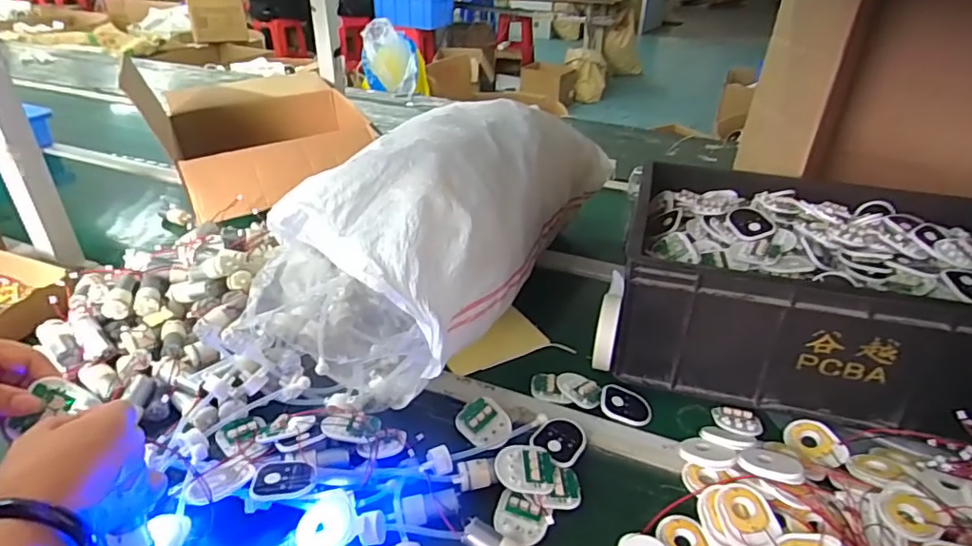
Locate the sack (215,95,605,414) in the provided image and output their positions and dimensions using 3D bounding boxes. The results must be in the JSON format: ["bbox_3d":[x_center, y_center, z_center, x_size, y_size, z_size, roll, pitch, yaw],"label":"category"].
[{"bbox_3d":[-0.053,-0.088,0.799,0.276,0.207,0.629,17,36,22],"label":"sack"}]

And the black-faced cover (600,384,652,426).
[{"bbox_3d":[0.159,0.150,0.638,0.058,0.007,0.046,16,35,21],"label":"black-faced cover"}]

